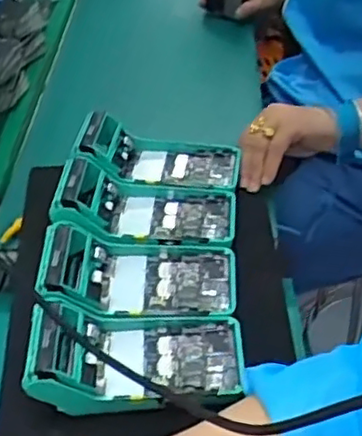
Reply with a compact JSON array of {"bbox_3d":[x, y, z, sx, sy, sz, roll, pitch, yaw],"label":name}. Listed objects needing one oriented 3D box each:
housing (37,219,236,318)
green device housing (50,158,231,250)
[{"bbox_3d":[-0.038,0.056,0.595,0.168,0.056,0.078,9,40,-5],"label":"housing"},{"bbox_3d":[-0.035,-0.005,0.645,0.172,0.065,0.082,12,41,-1],"label":"green device housing"}]

